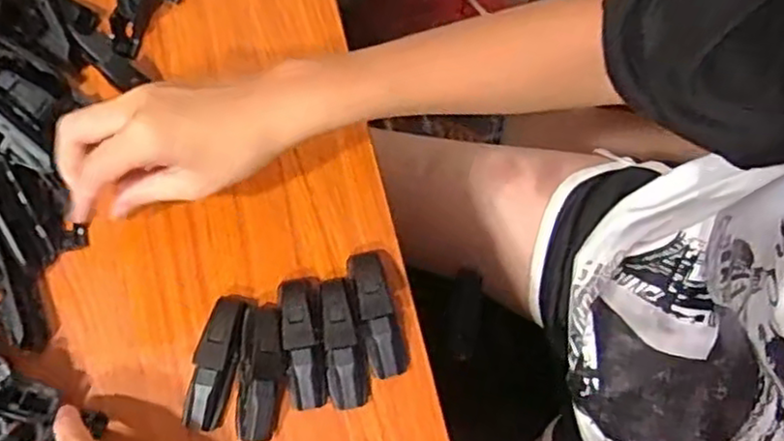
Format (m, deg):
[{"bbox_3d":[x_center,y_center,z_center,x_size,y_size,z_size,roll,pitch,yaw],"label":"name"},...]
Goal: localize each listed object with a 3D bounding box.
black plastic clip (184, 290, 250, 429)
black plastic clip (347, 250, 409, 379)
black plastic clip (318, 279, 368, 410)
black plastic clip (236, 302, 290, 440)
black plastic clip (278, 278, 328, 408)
[{"bbox_3d":[-0.097,0.077,0.382,0.020,0.023,0.075,11,73,1],"label":"black plastic clip"},{"bbox_3d":[-0.008,0.052,0.395,0.020,0.027,0.074,-13,74,-6],"label":"black plastic clip"},{"bbox_3d":[-0.028,0.068,0.390,0.021,0.023,0.072,-7,74,-4],"label":"black plastic clip"},{"bbox_3d":[-0.072,0.083,0.383,0.027,0.026,0.074,6,73,0],"label":"black plastic clip"},{"bbox_3d":[-0.049,0.067,0.388,0.022,0.025,0.074,-9,74,-5],"label":"black plastic clip"}]

